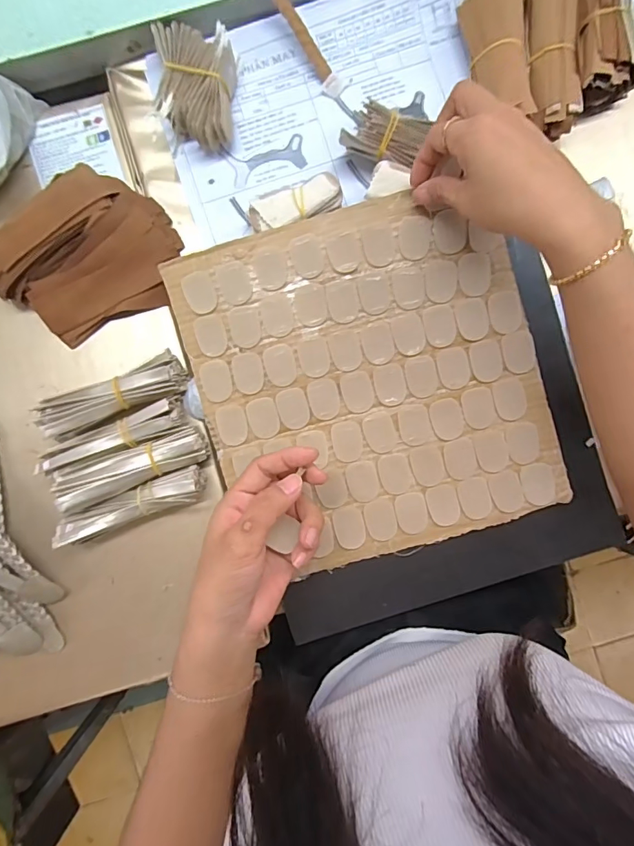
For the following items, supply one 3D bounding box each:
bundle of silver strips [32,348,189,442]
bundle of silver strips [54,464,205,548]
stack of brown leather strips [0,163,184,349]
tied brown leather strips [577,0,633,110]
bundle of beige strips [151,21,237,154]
[{"bbox_3d":[-0.176,-0.024,0.393,0.124,0.027,0.036,-23,90,-1],"label":"bundle of silver strips"},{"bbox_3d":[-0.160,0.072,0.390,0.125,0.028,0.029,-21,90,-1],"label":"bundle of silver strips"},{"bbox_3d":[-0.197,-0.142,0.392,0.124,0.037,0.148,45,89,0],"label":"stack of brown leather strips"},{"bbox_3d":[0.244,-0.349,0.395,0.057,0.044,0.137,-6,90,-1],"label":"tied brown leather strips"},{"bbox_3d":[-0.104,-0.290,0.394,0.063,0.037,0.095,0,89,-1],"label":"bundle of beige strips"}]

